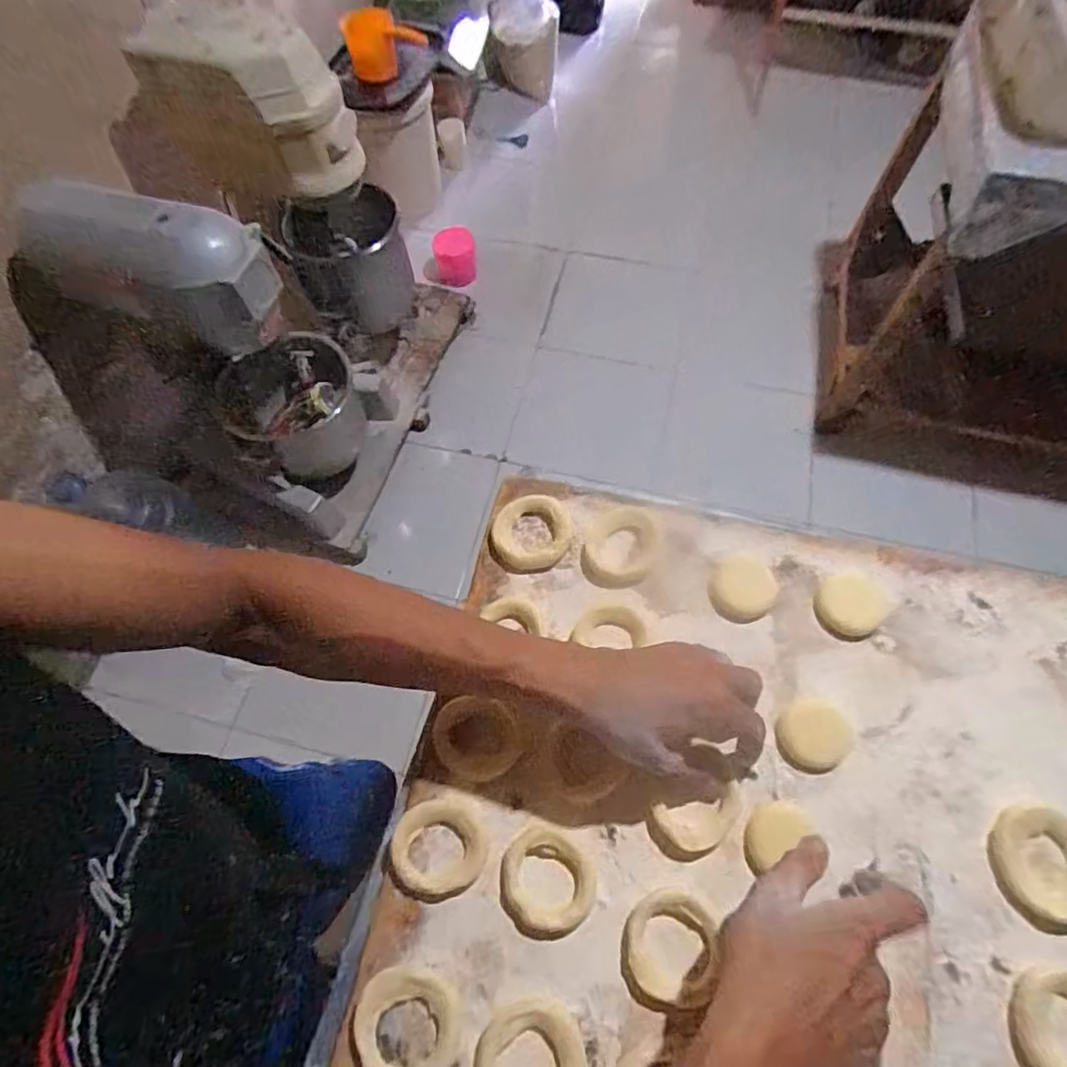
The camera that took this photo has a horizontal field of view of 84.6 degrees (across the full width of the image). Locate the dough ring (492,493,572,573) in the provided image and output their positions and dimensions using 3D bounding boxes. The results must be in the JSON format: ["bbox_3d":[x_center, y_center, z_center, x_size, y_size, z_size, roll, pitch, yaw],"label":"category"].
[{"bbox_3d":[0.000,0.000,0.475,0.068,0.011,0.058,-32,68,-11],"label":"dough ring"}]

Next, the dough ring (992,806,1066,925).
[{"bbox_3d":[0.323,0.206,0.369,0.057,0.010,0.063,12,67,8],"label":"dough ring"}]

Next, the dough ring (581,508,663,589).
[{"bbox_3d":[0.071,0.010,0.464,0.057,0.009,0.069,14,67,9],"label":"dough ring"}]

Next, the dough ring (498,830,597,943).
[{"bbox_3d":[0.009,0.224,0.376,0.058,0.014,0.060,-1,66,2],"label":"dough ring"}]

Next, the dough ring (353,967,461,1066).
[{"bbox_3d":[-0.075,0.290,0.343,0.060,0.009,0.059,-1,66,2],"label":"dough ring"}]

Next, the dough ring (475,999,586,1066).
[{"bbox_3d":[-0.001,0.307,0.336,0.064,0.013,0.061,-1,66,2],"label":"dough ring"}]

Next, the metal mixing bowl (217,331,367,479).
[{"bbox_3d":[-0.537,-0.285,1.323,0.250,0.196,0.274,-1,66,2],"label":"metal mixing bowl"}]

